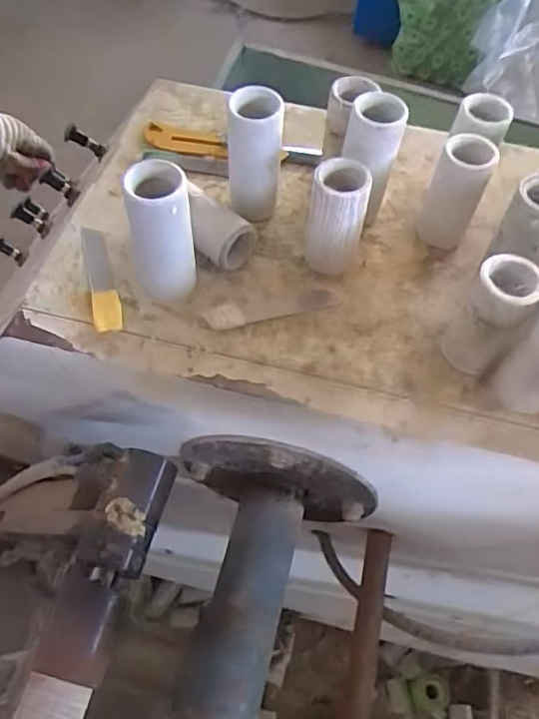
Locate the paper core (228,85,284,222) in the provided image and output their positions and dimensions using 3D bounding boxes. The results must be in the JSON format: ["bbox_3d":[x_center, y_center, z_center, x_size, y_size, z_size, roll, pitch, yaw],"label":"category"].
[{"bbox_3d":[-0.013,-0.155,0.448,0.038,0.108,0.036,-6,59,-6],"label":"paper core"}]

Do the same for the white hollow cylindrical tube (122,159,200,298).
[{"bbox_3d":[-0.077,-0.087,0.404,0.042,0.103,0.040,1,59,-2],"label":"white hollow cylindrical tube"}]

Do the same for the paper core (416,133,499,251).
[{"bbox_3d":[0.148,-0.130,0.447,0.039,0.085,0.039,28,62,14],"label":"paper core"}]

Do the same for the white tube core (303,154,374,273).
[{"bbox_3d":[0.050,-0.106,0.426,0.039,0.082,0.038,12,59,4],"label":"white tube core"}]

